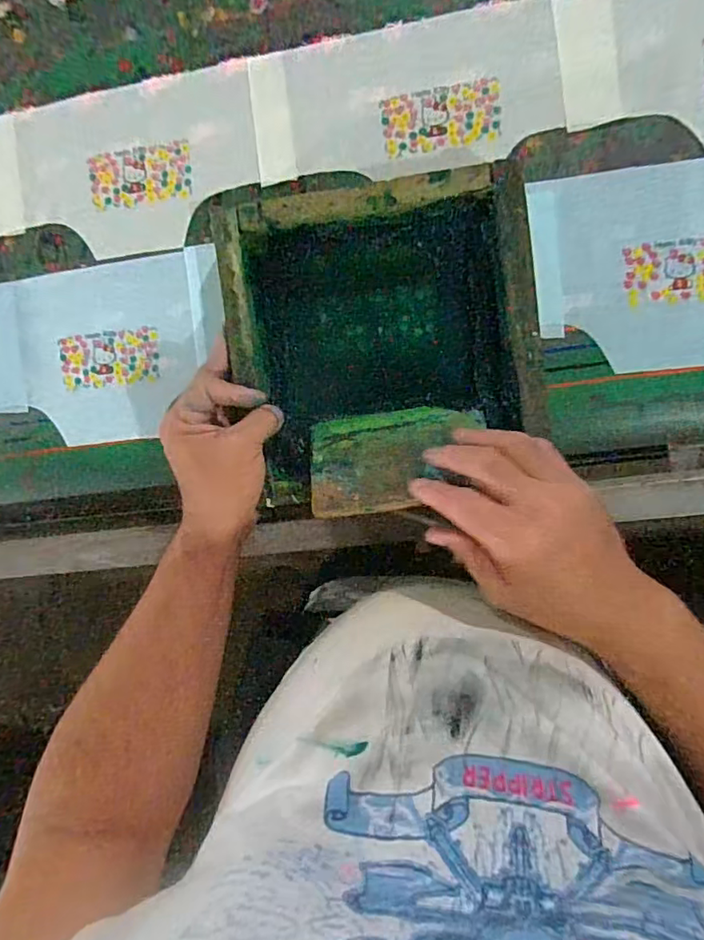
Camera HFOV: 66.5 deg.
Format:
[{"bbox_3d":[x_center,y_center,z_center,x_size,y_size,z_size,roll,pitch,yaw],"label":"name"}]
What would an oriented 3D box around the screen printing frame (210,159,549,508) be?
[{"bbox_3d":[0.021,-0.106,0.440,0.244,0.047,0.252,-6,90,8],"label":"screen printing frame"}]

